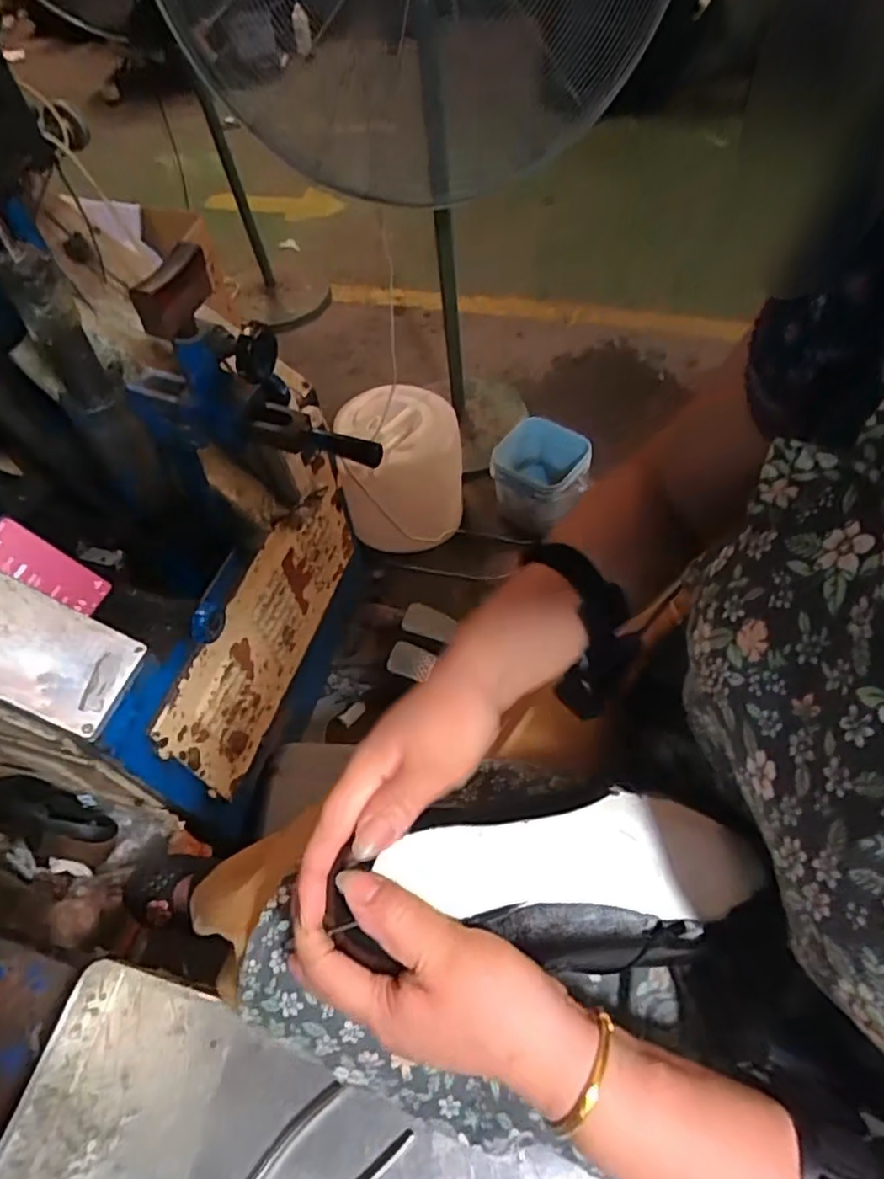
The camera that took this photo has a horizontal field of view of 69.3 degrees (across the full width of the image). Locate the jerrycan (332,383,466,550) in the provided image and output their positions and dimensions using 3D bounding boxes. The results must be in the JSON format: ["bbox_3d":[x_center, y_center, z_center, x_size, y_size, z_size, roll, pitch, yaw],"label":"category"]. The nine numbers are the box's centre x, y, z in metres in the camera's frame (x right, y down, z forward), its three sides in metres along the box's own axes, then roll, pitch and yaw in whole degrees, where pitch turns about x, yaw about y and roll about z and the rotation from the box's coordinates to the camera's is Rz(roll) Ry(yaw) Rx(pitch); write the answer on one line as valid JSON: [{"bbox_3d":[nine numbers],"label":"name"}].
[{"bbox_3d":[-0.092,-0.288,1.553,0.283,0.295,0.284,-13,56,-4],"label":"jerrycan"}]

